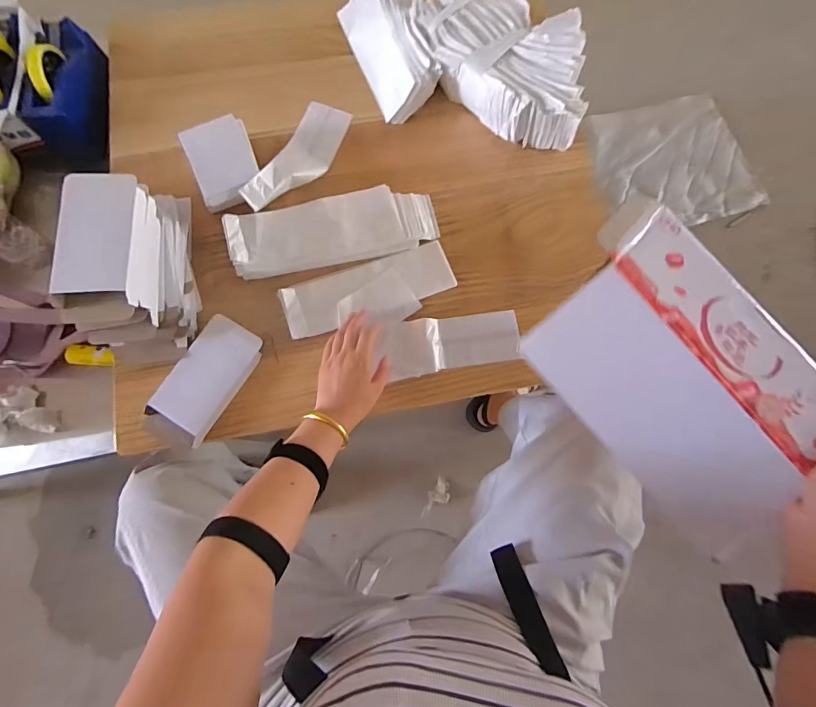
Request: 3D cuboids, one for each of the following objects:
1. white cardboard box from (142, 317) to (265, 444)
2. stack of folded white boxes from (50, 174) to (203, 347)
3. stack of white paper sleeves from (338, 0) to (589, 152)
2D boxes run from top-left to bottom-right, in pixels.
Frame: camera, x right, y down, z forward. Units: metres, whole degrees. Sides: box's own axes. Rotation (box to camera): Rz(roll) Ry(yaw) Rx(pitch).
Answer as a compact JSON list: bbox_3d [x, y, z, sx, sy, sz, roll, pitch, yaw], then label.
[{"bbox_3d":[-0.285,0.038,0.602,0.091,0.023,0.181,30,78,7],"label":"white cardboard box"},{"bbox_3d":[-0.374,-0.133,0.581,0.115,0.145,0.221,-10,76,-3],"label":"stack of folded white boxes"},{"bbox_3d":[0.081,-0.505,0.707,0.413,0.083,0.269,12,76,3],"label":"stack of white paper sleeves"}]

